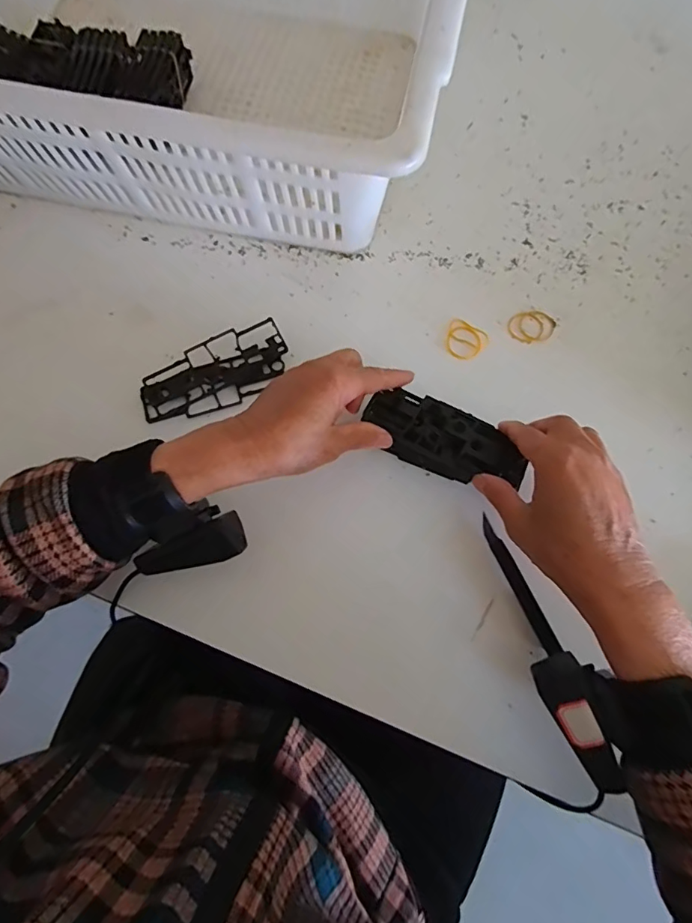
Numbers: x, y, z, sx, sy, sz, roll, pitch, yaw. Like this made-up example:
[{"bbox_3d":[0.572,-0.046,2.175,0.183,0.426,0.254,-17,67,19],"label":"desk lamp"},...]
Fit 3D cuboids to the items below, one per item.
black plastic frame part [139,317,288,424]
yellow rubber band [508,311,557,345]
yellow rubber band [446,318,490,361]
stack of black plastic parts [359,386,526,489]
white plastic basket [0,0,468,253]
[{"bbox_3d":[-0.110,-0.074,0.414,0.128,0.014,0.056,-30,75,-10],"label":"black plastic frame part"},{"bbox_3d":[0.163,-0.119,0.431,0.042,0.004,0.031,-12,73,-5],"label":"yellow rubber band"},{"bbox_3d":[0.102,-0.104,0.425,0.035,0.004,0.035,0,73,-1],"label":"yellow rubber band"},{"bbox_3d":[0.075,-0.017,0.379,0.120,0.032,0.046,25,74,10],"label":"stack of black plastic parts"},{"bbox_3d":[-0.151,-0.389,0.437,0.474,0.133,0.355,13,72,5],"label":"white plastic basket"}]

